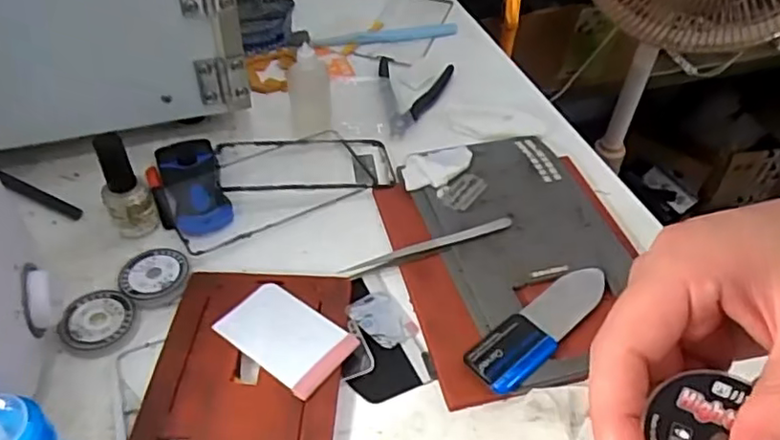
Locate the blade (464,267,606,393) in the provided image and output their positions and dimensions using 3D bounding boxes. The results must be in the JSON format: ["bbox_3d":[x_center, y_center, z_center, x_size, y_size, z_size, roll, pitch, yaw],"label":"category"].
[{"bbox_3d":[0.099,0.066,0.403,0.117,0.009,0.034,-33,54,-29],"label":"blade"}]

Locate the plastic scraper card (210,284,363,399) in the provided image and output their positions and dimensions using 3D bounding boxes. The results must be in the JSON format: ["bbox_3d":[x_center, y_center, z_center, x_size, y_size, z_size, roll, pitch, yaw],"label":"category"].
[{"bbox_3d":[-0.065,0.072,0.388,0.080,0.009,0.048,30,52,25],"label":"plastic scraper card"}]

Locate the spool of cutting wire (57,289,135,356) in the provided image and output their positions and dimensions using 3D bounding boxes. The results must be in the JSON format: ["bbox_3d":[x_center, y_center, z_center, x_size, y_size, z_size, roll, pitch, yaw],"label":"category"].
[{"bbox_3d":[-0.188,0.064,0.403,0.042,0.010,0.045,-2,45,-3],"label":"spool of cutting wire"}]

